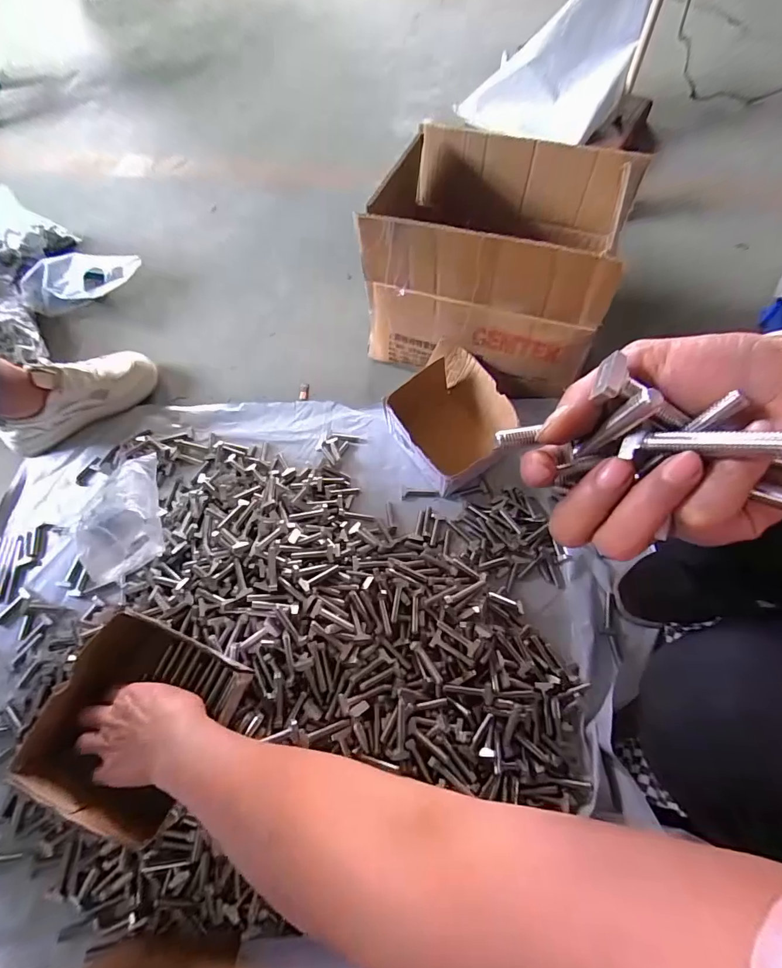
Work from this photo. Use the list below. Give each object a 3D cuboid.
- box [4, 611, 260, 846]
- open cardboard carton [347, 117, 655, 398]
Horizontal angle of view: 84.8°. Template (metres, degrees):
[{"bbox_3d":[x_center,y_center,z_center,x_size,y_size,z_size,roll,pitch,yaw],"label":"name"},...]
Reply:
[{"bbox_3d":[-0.230,0.218,0.403,0.136,0.094,0.148,18,65,12],"label":"box"},{"bbox_3d":[0.148,-0.353,0.661,0.343,0.231,0.285,16,66,14],"label":"open cardboard carton"}]

